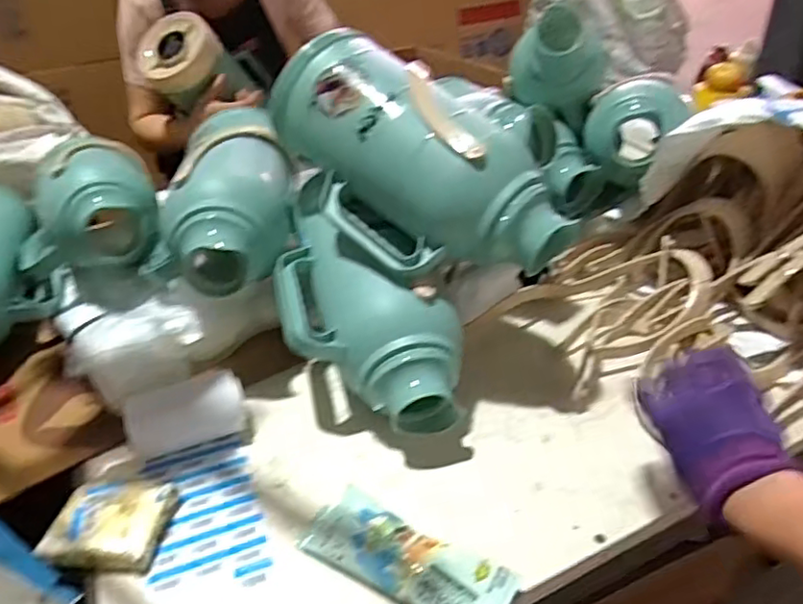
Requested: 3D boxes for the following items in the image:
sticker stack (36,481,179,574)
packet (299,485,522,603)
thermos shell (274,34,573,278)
[{"bbox_3d":[-0.273,0.207,0.579,0.097,0.030,0.087,0,34,5],"label":"sticker stack"},{"bbox_3d":[0.006,0.222,0.537,0.183,0.025,0.071,19,39,29],"label":"packet"},{"bbox_3d":[0.007,-0.151,0.665,0.367,0.138,0.144,39,48,15],"label":"thermos shell"}]

